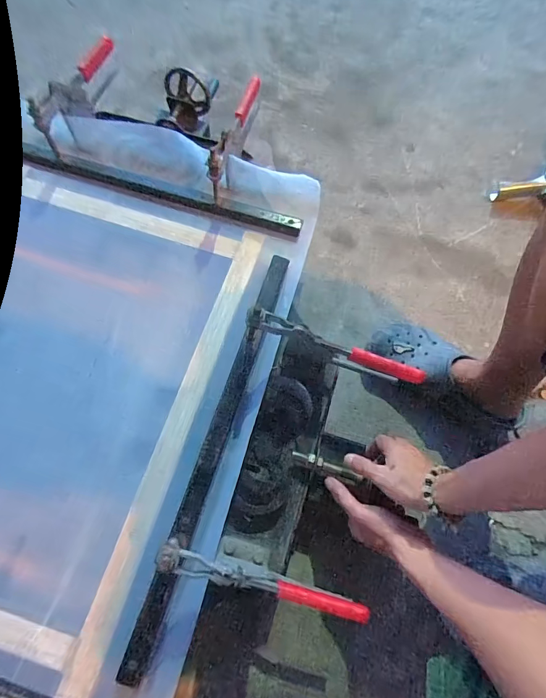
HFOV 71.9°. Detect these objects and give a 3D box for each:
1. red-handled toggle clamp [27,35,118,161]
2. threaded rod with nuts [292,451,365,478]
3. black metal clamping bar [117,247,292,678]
[{"bbox_3d":[-0.345,-0.455,0.662,0.044,0.094,0.236,19,73,4],"label":"red-handled toggle clamp"},{"bbox_3d":[0.074,0.161,0.528,0.095,0.008,0.011,20,71,1],"label":"threaded rod with nuts"},{"bbox_3d":[-0.077,0.115,0.530,0.028,0.030,0.578,18,71,3],"label":"black metal clamping bar"}]

